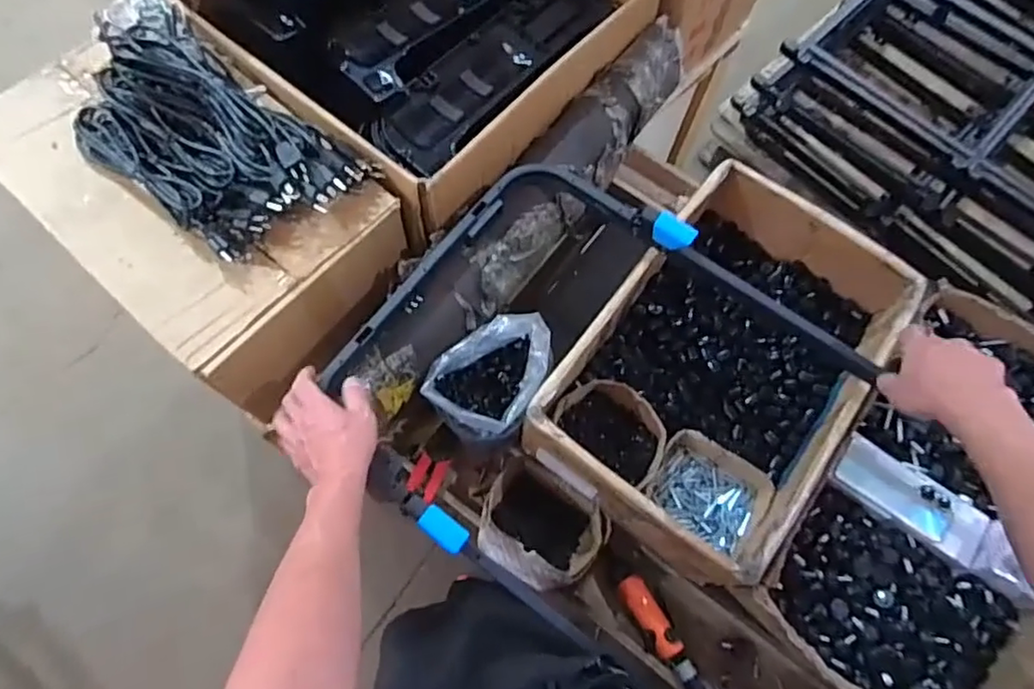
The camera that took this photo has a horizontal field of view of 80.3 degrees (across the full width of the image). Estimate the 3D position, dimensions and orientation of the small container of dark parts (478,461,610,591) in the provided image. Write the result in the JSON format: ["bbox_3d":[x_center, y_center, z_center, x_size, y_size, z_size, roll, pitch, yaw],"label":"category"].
[{"bbox_3d":[0.030,0.262,0.873,0.167,0.091,0.145,34,71,11],"label":"small container of dark parts"}]

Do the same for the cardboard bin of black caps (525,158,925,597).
[{"bbox_3d":[0.297,0.031,0.889,0.348,0.153,0.523,36,72,12],"label":"cardboard bin of black caps"}]

